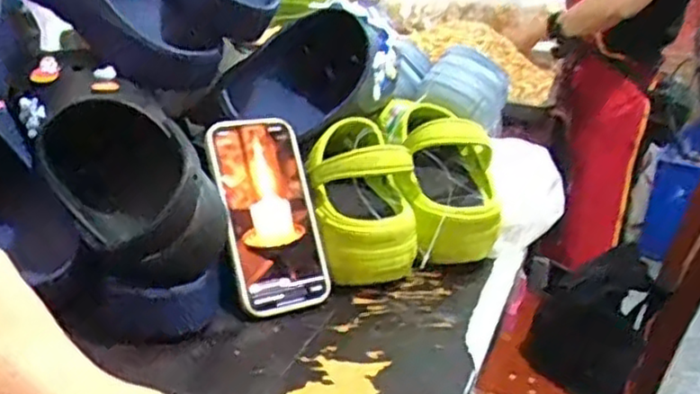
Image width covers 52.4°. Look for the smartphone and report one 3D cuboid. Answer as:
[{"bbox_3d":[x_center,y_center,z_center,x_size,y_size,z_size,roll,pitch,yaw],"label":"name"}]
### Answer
[{"bbox_3d":[-0.068,0.012,0.607,0.083,0.166,0.013,-8,-11,-32],"label":"smartphone"}]

